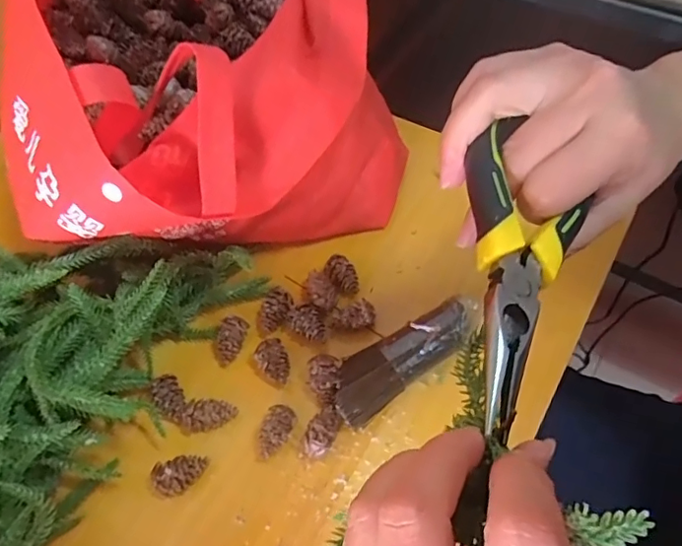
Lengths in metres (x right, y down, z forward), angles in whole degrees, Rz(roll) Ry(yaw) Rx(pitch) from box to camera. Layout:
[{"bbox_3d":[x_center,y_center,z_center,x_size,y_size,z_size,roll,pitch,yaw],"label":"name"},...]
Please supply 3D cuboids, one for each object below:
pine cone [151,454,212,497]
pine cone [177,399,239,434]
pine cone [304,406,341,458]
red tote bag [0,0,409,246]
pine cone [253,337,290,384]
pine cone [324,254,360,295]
[{"bbox_3d":[-0.106,0.134,0.363,0.034,0.022,0.021,-18,59,-5],"label":"pine cone"},{"bbox_3d":[-0.094,0.100,0.384,0.040,0.024,0.019,0,59,6],"label":"pine cone"},{"bbox_3d":[-0.012,0.109,0.374,0.019,0.021,0.036,18,63,16],"label":"pine cone"},{"bbox_3d":[-0.104,-0.175,0.439,0.275,0.190,0.342,-20,59,-6],"label":"red tote bag"},{"bbox_3d":[-0.050,0.067,0.405,0.022,0.020,0.031,-25,60,-9],"label":"pine cone"},{"bbox_3d":[0.001,0.003,0.441,0.020,0.019,0.032,-30,61,-11],"label":"pine cone"}]

